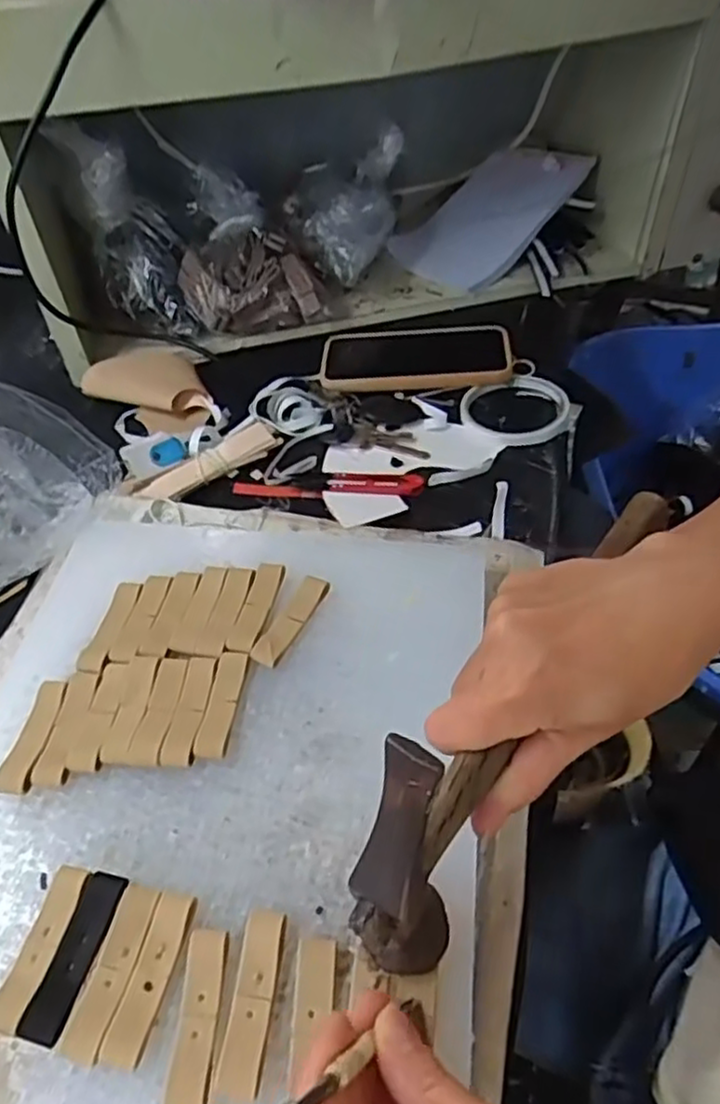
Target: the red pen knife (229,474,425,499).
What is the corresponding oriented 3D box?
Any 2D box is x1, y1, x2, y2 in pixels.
[{"bbox_3d":[-0.024,-0.052,0.536,0.142,0.007,0.024,1,48,3],"label":"red pen knife"}]

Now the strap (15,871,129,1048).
[{"bbox_3d":[-0.117,0.164,0.292,0.018,0.004,0.062,10,49,10],"label":"strap"}]

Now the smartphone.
[{"bbox_3d":[0.050,-0.175,0.631,0.164,0.018,0.084,1,48,3],"label":"smartphone"}]

